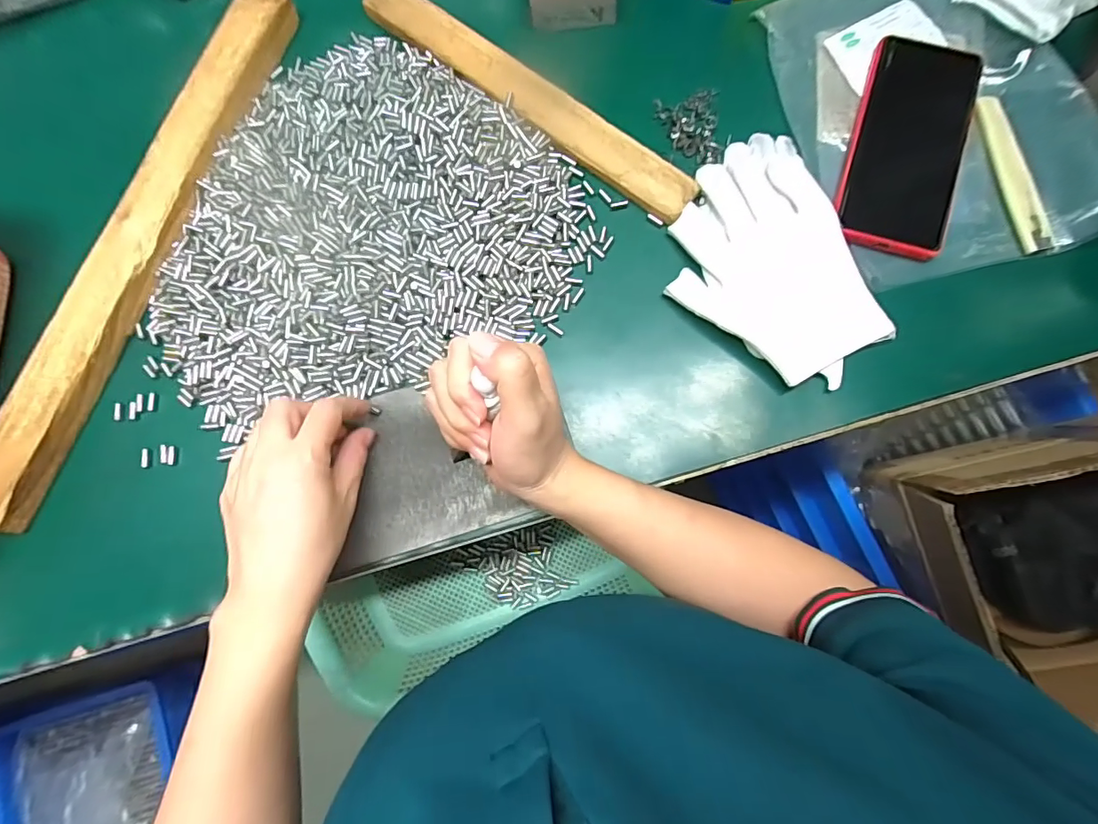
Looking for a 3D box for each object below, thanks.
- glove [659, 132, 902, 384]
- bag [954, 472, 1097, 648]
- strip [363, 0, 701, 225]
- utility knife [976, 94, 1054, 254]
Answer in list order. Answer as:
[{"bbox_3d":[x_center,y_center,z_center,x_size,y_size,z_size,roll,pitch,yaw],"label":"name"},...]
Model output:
[{"bbox_3d":[0.150,-0.105,0.349,0.120,0.019,0.175,-22,82,-1],"label":"glove"},{"bbox_3d":[0.559,0.133,0.490,0.239,0.081,0.150,-13,82,0],"label":"bag"},{"bbox_3d":[-0.020,-0.248,0.384,0.312,0.011,0.036,38,85,7],"label":"strip"},{"bbox_3d":[0.332,-0.173,0.357,0.021,0.011,0.120,-12,80,0],"label":"utility knife"}]

